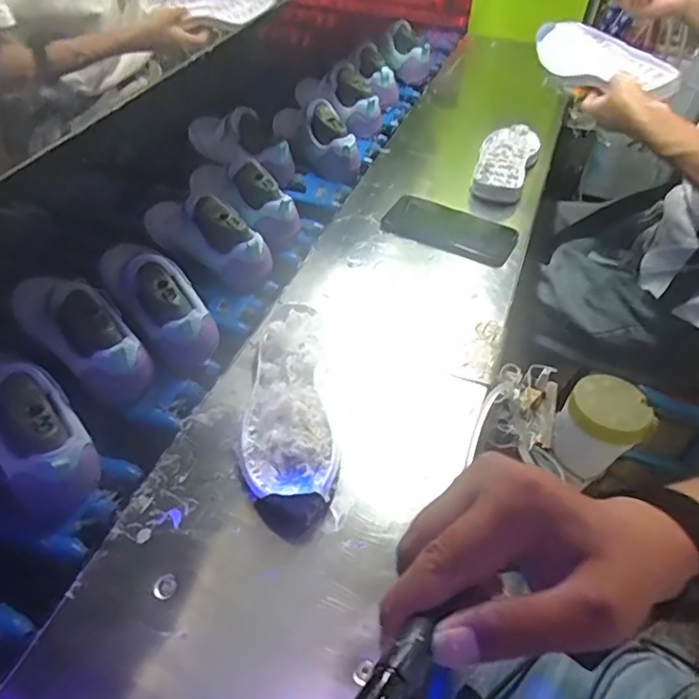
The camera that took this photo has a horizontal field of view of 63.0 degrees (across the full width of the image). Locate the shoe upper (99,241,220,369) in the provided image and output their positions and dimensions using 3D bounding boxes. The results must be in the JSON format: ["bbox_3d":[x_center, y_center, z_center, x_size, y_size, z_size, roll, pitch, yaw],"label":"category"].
[{"bbox_3d":[-0.183,-0.050,0.586,0.072,0.063,0.132,-41,89,-27],"label":"shoe upper"}]

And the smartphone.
[{"bbox_3d":[0.123,-0.151,0.709,0.161,0.016,0.070,23,55,18],"label":"smartphone"}]

